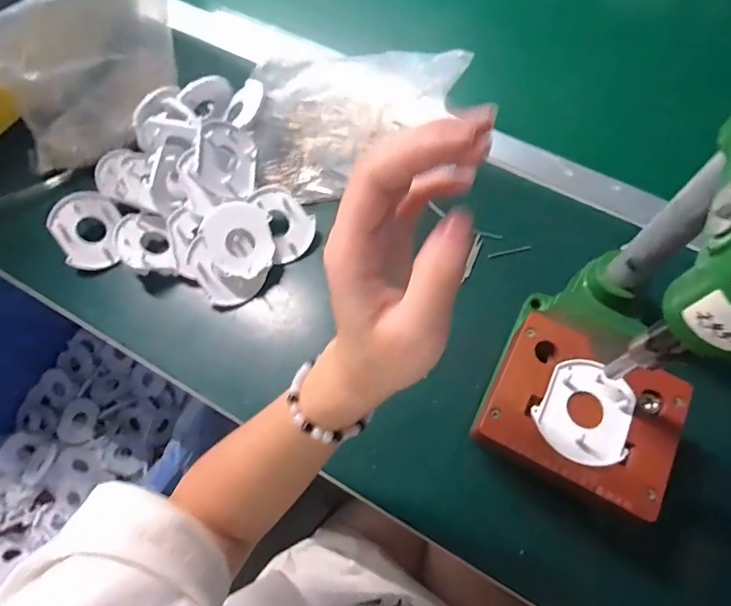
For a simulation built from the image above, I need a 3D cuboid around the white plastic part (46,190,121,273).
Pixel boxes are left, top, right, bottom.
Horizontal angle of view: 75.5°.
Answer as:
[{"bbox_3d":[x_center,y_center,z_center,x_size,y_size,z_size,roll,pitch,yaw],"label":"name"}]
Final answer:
[{"bbox_3d":[-0.256,-0.068,0.440,0.058,0.015,0.071,-30,94,-15],"label":"white plastic part"}]

